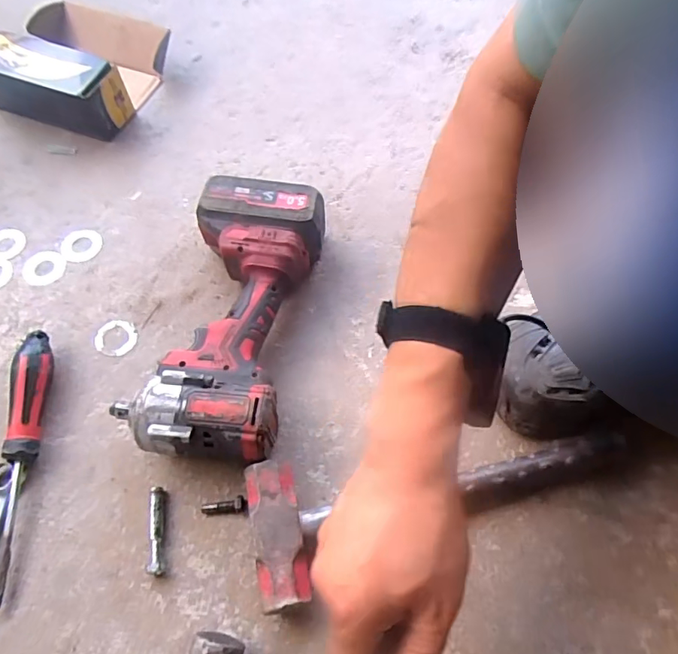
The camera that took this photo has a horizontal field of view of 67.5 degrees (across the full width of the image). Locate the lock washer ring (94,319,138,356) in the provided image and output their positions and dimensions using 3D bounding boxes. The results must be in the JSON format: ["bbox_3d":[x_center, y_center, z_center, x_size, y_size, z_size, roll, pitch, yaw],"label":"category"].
[{"bbox_3d":[-0.221,0.010,0.502,0.040,0.004,0.039,0,63,0],"label":"lock washer ring"}]

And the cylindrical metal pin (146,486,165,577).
[{"bbox_3d":[-0.150,0.167,0.417,0.011,0.013,0.068,-7,63,-4],"label":"cylindrical metal pin"}]

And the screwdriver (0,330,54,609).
[{"bbox_3d":[-0.272,0.109,0.431,0.029,0.035,0.223,-3,63,-2],"label":"screwdriver"}]

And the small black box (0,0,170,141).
[{"bbox_3d":[-0.329,-0.334,0.635,0.177,0.075,0.165,17,64,8],"label":"small black box"}]

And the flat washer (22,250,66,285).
[{"bbox_3d":[-0.310,-0.063,0.531,0.042,0.004,0.044,0,63,0],"label":"flat washer"}]

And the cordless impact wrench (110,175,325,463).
[{"bbox_3d":[-0.095,-0.009,0.470,0.117,0.080,0.257,9,63,4],"label":"cordless impact wrench"}]

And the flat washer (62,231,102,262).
[{"bbox_3d":[-0.280,-0.090,0.551,0.042,0.004,0.041,0,63,0],"label":"flat washer"}]

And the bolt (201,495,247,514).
[{"bbox_3d":[-0.097,0.150,0.427,0.038,0.012,0.013,-2,63,-1],"label":"bolt"}]

